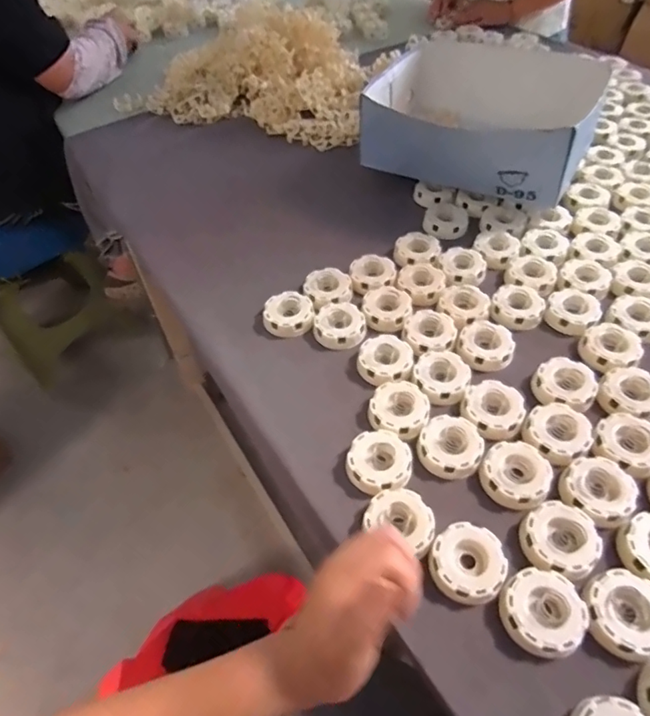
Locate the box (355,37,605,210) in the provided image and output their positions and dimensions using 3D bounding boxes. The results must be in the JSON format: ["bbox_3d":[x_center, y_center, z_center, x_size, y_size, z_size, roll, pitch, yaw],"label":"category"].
[{"bbox_3d":[0.256,-0.395,0.826,0.331,0.147,0.276,24,55,20],"label":"box"}]

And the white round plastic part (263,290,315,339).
[{"bbox_3d":[-0.047,-0.059,0.661,0.065,0.025,0.062,-1,50,1],"label":"white round plastic part"}]

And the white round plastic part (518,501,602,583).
[{"bbox_3d":[0.217,0.164,0.462,0.065,0.022,0.067,-1,50,1],"label":"white round plastic part"}]

